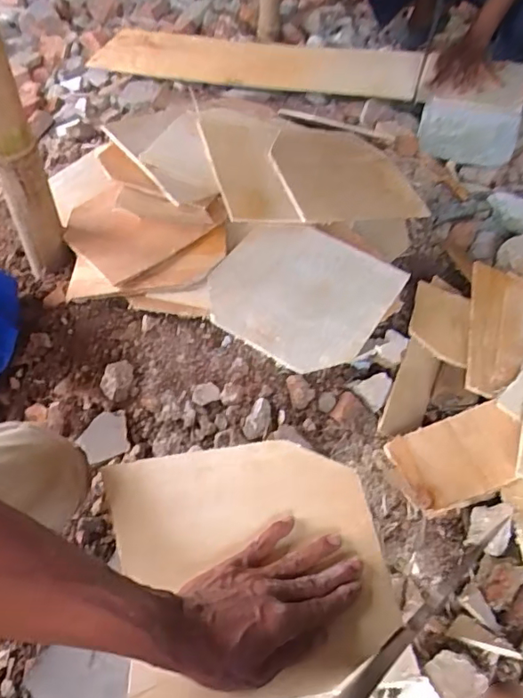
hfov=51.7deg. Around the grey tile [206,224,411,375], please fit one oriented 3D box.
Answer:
[{"bbox_3d":[0.051,-0.077,0.712,0.215,0.013,0.205,32,67,14],"label":"grey tile"}]

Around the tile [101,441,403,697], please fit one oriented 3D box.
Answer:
[{"bbox_3d":[-0.012,0.186,0.483,0.235,0.019,0.220,-8,52,-8],"label":"tile"}]

